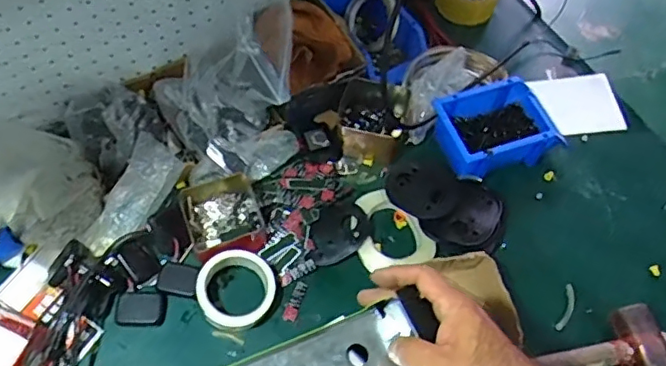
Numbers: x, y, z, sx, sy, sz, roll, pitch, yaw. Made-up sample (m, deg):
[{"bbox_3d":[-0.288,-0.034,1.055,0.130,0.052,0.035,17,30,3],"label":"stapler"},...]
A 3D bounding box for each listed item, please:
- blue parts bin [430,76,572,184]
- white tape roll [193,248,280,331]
[{"bbox_3d":[0.236,-0.081,0.852,0.168,0.065,0.128,-19,63,-13],"label":"blue parts bin"},{"bbox_3d":[-0.123,0.135,0.734,0.098,0.026,0.097,1,60,-2],"label":"white tape roll"}]

